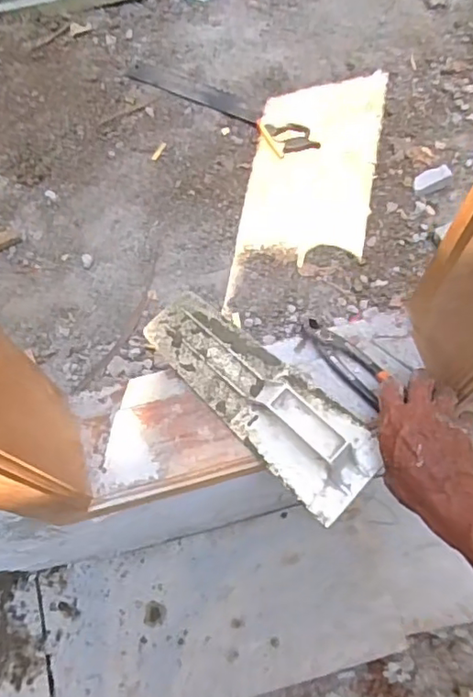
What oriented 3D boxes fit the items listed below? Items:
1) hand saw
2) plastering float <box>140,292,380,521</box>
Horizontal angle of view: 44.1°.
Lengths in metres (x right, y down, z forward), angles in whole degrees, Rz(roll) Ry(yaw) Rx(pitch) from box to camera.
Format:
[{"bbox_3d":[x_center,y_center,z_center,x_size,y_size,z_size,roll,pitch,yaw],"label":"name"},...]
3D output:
[{"bbox_3d":[-0.031,-0.650,1.586,0.545,0.020,0.109,29,72,12],"label":"hand saw"},{"bbox_3d":[0.022,0.043,0.636,0.299,0.050,0.109,41,75,16],"label":"plastering float"}]

